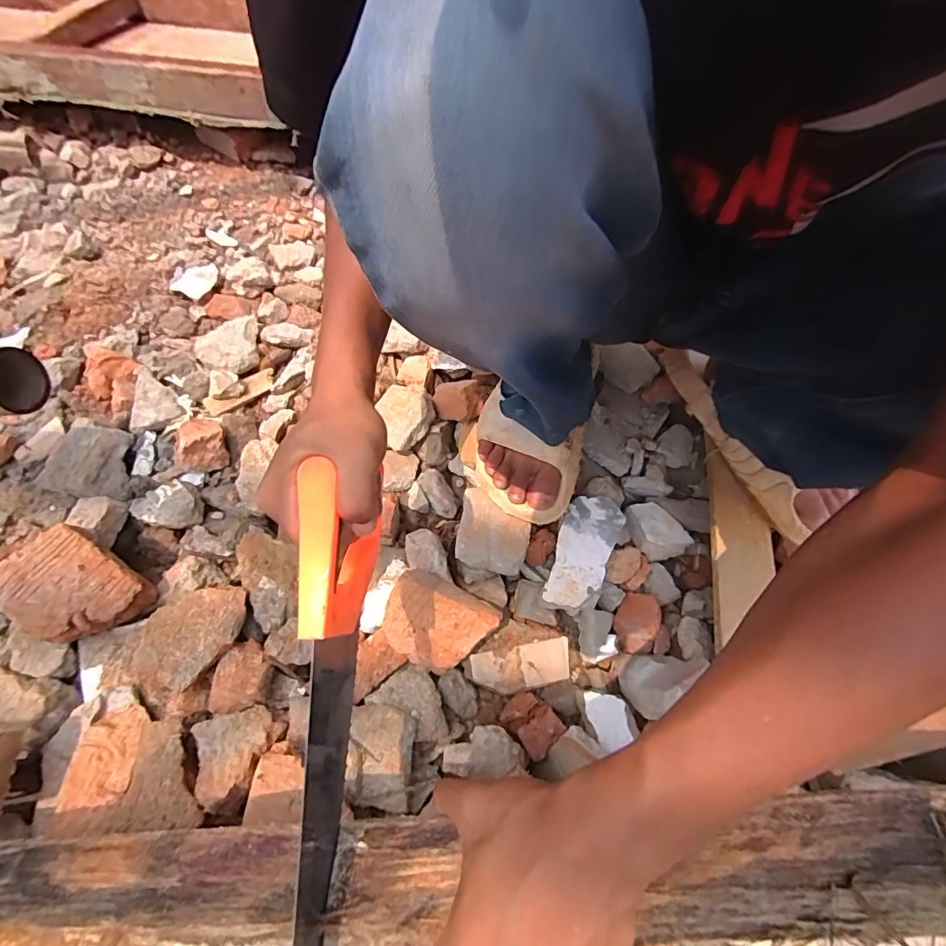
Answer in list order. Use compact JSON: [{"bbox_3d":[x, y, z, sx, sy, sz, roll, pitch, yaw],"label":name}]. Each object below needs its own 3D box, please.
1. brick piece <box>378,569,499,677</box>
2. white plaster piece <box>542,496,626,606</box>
[{"bbox_3d":[-0.038,0.146,0.450,0.095,0.027,0.087,29,101,7],"label":"brick piece"},{"bbox_3d":[0.119,0.085,0.523,0.060,0.022,0.136,23,60,15],"label":"white plaster piece"}]

